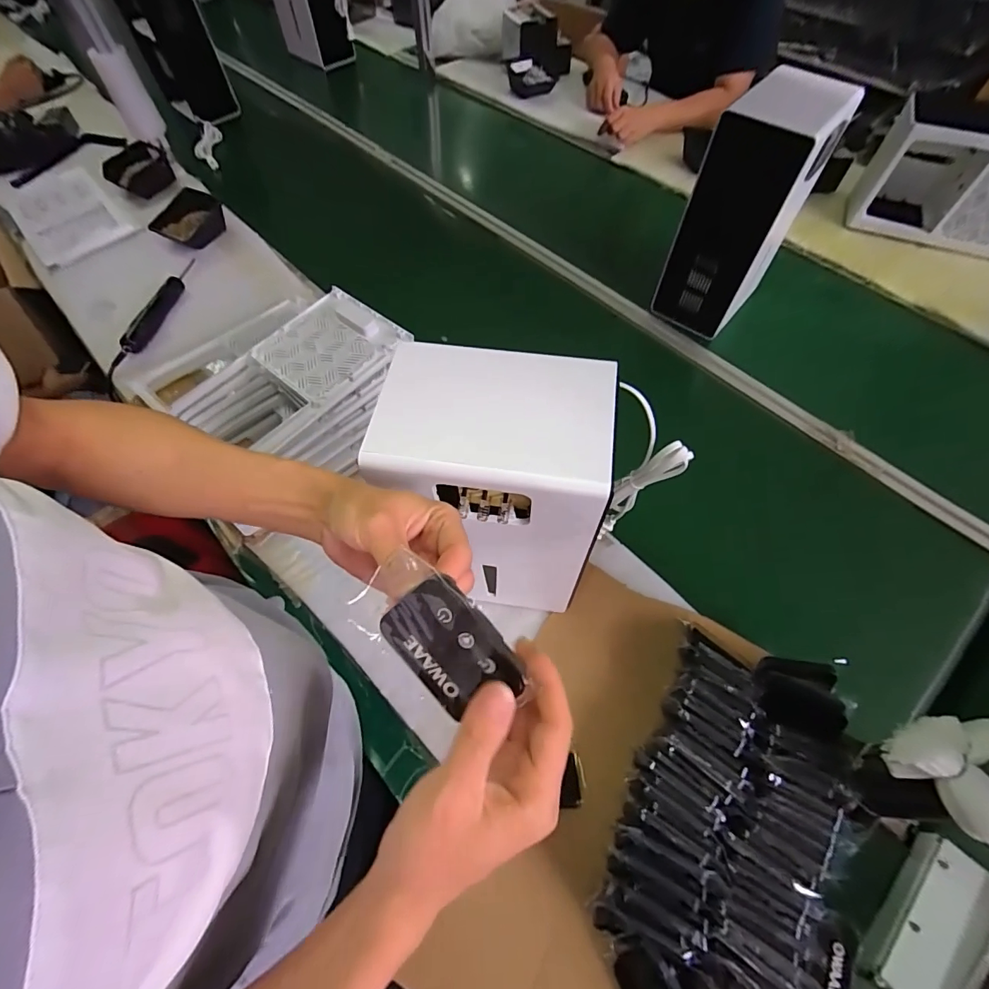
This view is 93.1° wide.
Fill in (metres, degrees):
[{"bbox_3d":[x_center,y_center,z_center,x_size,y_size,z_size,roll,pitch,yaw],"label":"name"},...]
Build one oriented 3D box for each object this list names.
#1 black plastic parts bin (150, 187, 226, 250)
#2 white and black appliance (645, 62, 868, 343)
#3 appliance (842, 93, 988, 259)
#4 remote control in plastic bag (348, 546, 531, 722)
[{"bbox_3d":[-0.717,-0.642,1.098,0.159,0.056,0.123,-29,64,-13],"label":"black plastic parts bin"},{"bbox_3d":[0.434,-0.492,0.829,0.150,0.349,0.178,37,68,20],"label":"white and black appliance"},{"bbox_3d":[0.995,-0.670,0.988,0.343,0.207,0.181,25,64,15],"label":"appliance"},{"bbox_3d":[-0.031,0.084,0.281,0.107,0.019,0.066,43,112,4],"label":"remote control in plastic bag"}]

